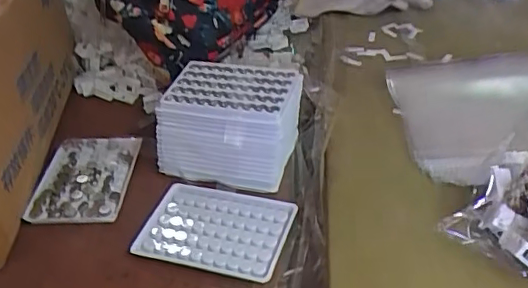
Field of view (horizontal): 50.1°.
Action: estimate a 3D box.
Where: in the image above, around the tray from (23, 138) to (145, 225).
[{"bbox_3d":[-0.185,0.035,0.592,0.097,0.015,0.126,0,38,5],"label":"tray"}]

